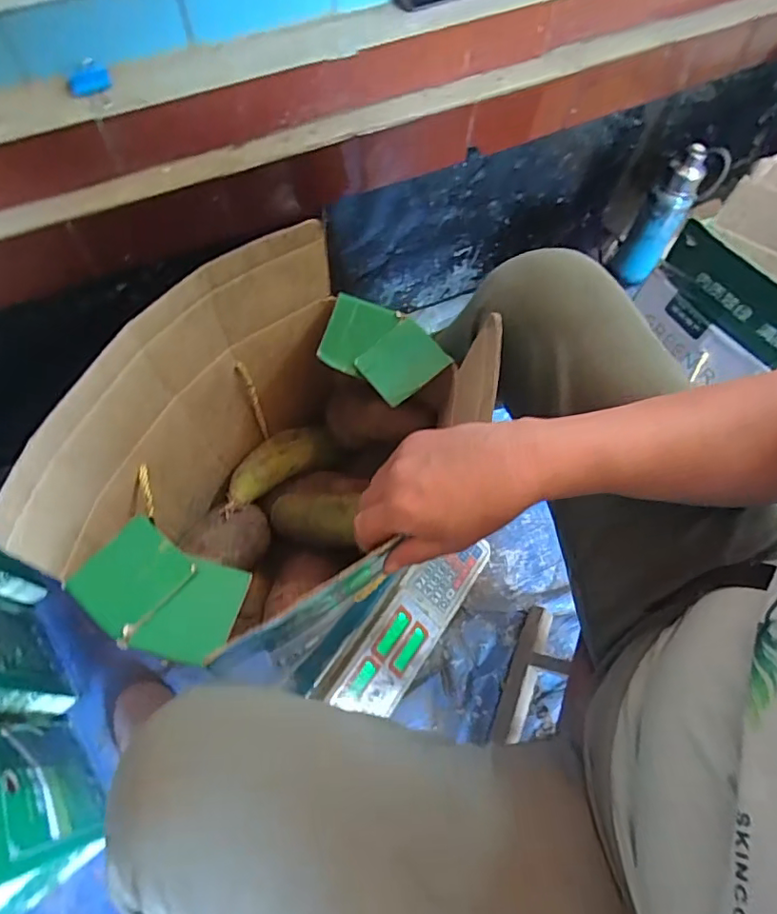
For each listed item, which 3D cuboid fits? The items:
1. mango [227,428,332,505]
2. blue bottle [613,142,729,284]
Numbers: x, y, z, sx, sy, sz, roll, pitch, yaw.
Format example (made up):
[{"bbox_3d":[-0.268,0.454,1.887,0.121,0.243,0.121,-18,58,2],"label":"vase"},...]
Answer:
[{"bbox_3d":[-0.124,0.003,0.629,0.042,0.036,0.143,42,47,17],"label":"mango"},{"bbox_3d":[0.472,-0.406,0.934,0.089,0.242,0.071,31,66,12],"label":"blue bottle"}]

